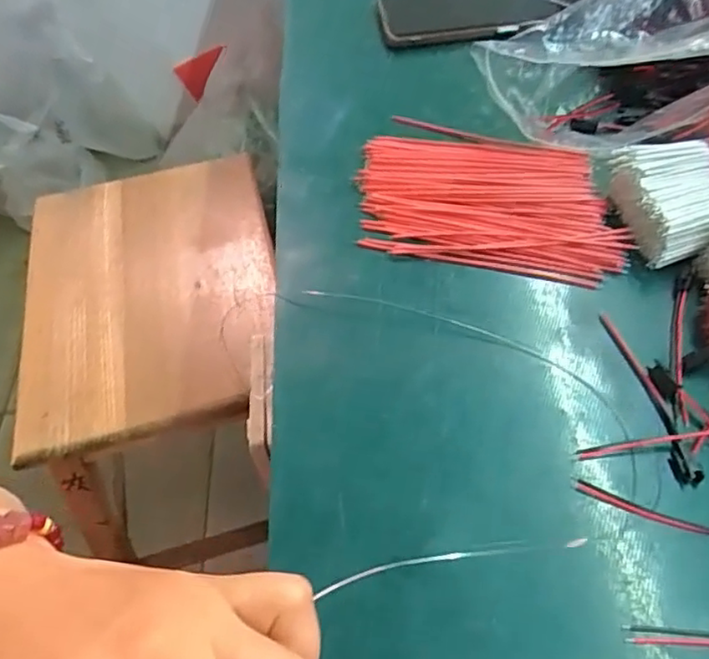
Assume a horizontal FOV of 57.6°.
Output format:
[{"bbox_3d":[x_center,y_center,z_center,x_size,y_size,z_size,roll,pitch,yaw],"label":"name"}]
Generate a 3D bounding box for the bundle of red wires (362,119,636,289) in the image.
[{"bbox_3d":[0.086,-0.086,0.411,0.165,0.011,0.120,10,55,11],"label":"bundle of red wires"}]

